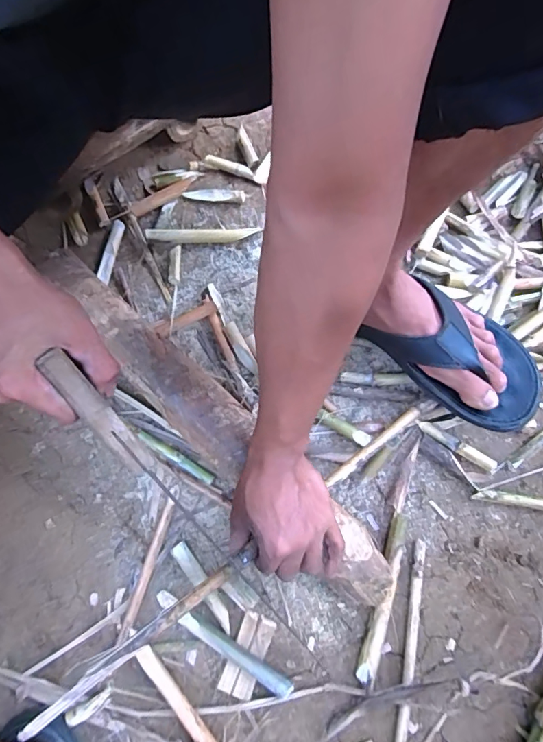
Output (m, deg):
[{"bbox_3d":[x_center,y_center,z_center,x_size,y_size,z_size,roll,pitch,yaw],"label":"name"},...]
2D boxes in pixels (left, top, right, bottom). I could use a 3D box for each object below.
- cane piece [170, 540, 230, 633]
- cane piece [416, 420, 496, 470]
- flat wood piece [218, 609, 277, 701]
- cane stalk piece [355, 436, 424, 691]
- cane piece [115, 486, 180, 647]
[{"bbox_3d":[-0.073,0.228,0.490,0.017,0.009,0.101,-35,81,-18],"label":"cane piece"},{"bbox_3d":[0.205,0.082,0.515,0.095,0.012,0.013,31,80,7],"label":"cane piece"},{"bbox_3d":[-0.025,0.294,0.476,0.034,0.007,0.081,22,79,6],"label":"flat wood piece"},{"bbox_3d":[0.127,0.196,0.490,0.021,0.019,0.246,14,78,4],"label":"cane stalk piece"},{"bbox_3d":[-0.132,0.207,0.495,0.012,0.009,0.163,17,79,5],"label":"cane piece"}]

